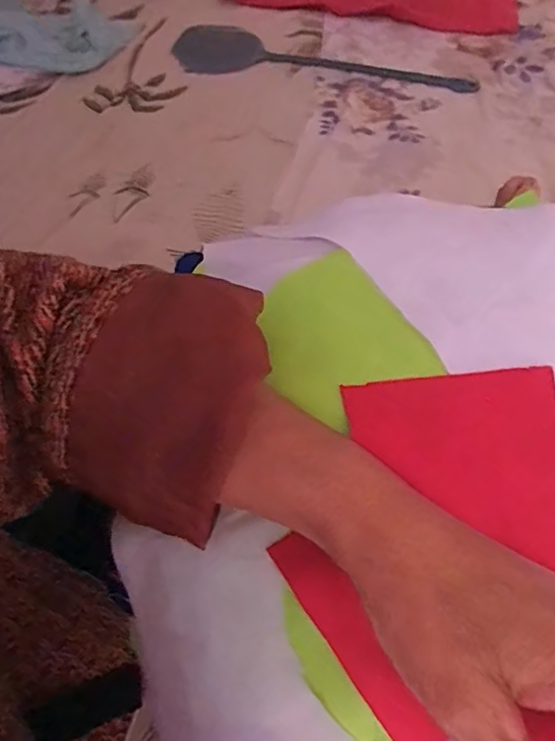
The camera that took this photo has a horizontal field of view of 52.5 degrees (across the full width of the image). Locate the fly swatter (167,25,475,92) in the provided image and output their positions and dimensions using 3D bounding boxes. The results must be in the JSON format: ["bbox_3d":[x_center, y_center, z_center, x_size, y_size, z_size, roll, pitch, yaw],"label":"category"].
[{"bbox_3d":[0.075,-0.537,0.964,0.514,0.013,0.124,9,61,9],"label":"fly swatter"}]

